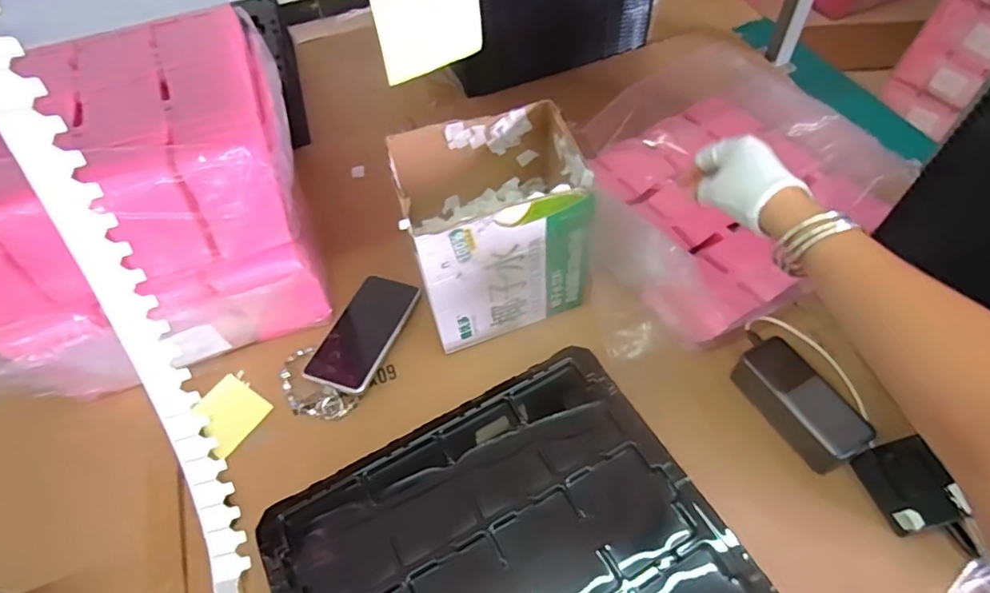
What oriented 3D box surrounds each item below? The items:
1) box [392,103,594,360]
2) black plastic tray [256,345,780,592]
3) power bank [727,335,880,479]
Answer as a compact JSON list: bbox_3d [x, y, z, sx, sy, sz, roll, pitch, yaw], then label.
[{"bbox_3d":[-0.001,-0.075,0.619,0.196,0.192,0.145,-19,56,-10],"label":"box"},{"bbox_3d":[0.016,0.246,0.478,0.363,0.020,0.328,-26,58,-14],"label":"black plastic tray"},{"bbox_3d":[0.310,0.112,0.569,0.058,0.055,0.128,-26,58,-14],"label":"power bank"}]

